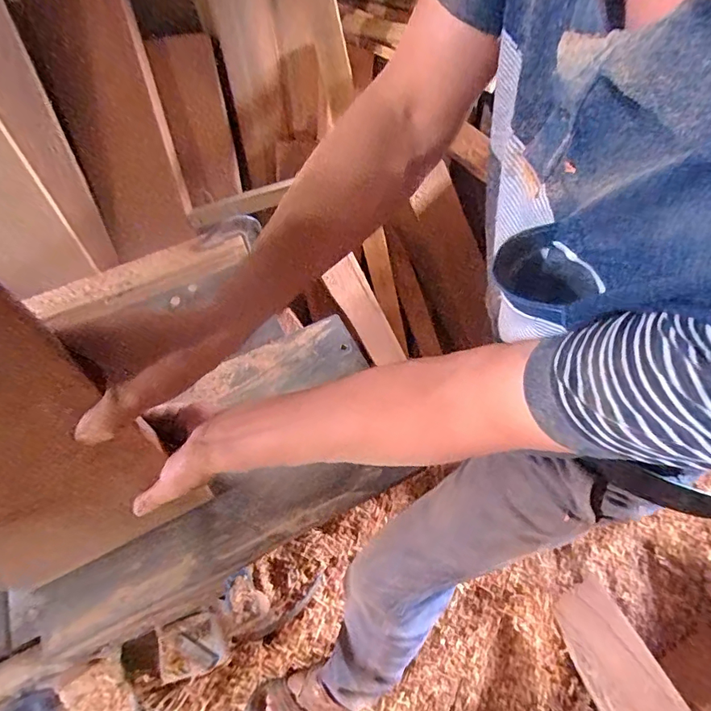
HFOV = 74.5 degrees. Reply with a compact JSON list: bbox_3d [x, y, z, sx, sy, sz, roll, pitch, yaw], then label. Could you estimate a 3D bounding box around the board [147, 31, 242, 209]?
[{"bbox_3d":[-0.291,-0.433,0.872,0.103,0.273,0.013,-17,26,-17],"label":"board"}]

